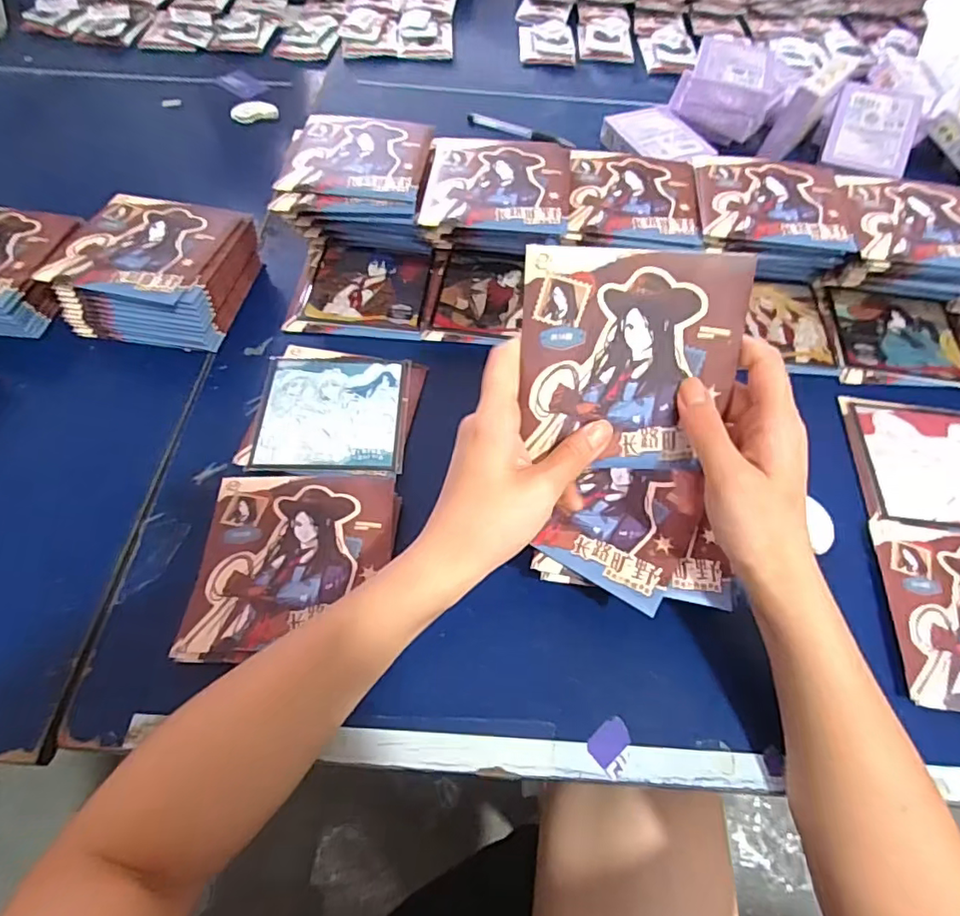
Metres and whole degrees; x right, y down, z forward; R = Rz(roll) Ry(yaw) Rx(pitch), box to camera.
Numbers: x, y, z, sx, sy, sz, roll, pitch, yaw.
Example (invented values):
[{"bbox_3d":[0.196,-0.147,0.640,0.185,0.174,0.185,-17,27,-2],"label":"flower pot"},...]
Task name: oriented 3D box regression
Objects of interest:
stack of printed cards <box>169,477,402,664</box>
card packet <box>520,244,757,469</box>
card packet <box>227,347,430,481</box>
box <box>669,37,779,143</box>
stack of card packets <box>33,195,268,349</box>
[{"bbox_3d":[-0.118,0.067,0.366,0.120,0.018,0.124,3,58,-1],"label":"stack of printed cards"},{"bbox_3d":[0.081,-0.050,0.305,0.114,0.116,0.004,1,21,-1],"label":"card packet"},{"bbox_3d":[-0.110,-0.037,0.433,0.119,0.009,0.119,7,58,2],"label":"card packet"},{"bbox_3d":[0.273,-0.416,0.641,0.093,0.060,0.104,17,58,8],"label":"box"},{"bbox_3d":[-0.266,-0.157,0.470,0.128,0.052,0.127,10,58,4],"label":"stack of card packets"}]

